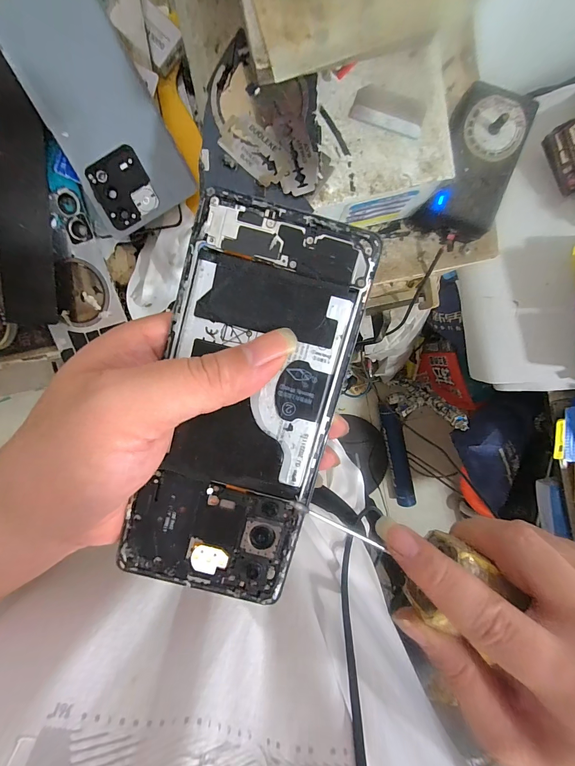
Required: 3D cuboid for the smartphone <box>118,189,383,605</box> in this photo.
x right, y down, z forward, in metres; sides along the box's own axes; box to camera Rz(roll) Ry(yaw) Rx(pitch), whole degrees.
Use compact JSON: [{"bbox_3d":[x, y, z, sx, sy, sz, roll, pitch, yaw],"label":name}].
[{"bbox_3d":[-0.017,0.012,0.134,0.072,0.004,0.161,14,96,-4],"label":"smartphone"}]

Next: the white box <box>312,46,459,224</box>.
[{"bbox_3d":[0.050,-0.143,0.208,0.077,0.062,0.070,-10,96,-1],"label":"white box"}]

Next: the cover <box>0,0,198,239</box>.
[{"bbox_3d":[-0.133,-0.193,0.223,0.074,0.004,0.159,-27,102,6],"label":"cover"}]

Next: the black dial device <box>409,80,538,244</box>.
[{"bbox_3d":[0.132,-0.155,0.237,0.049,0.035,0.091,18,95,-4],"label":"black dial device"}]

